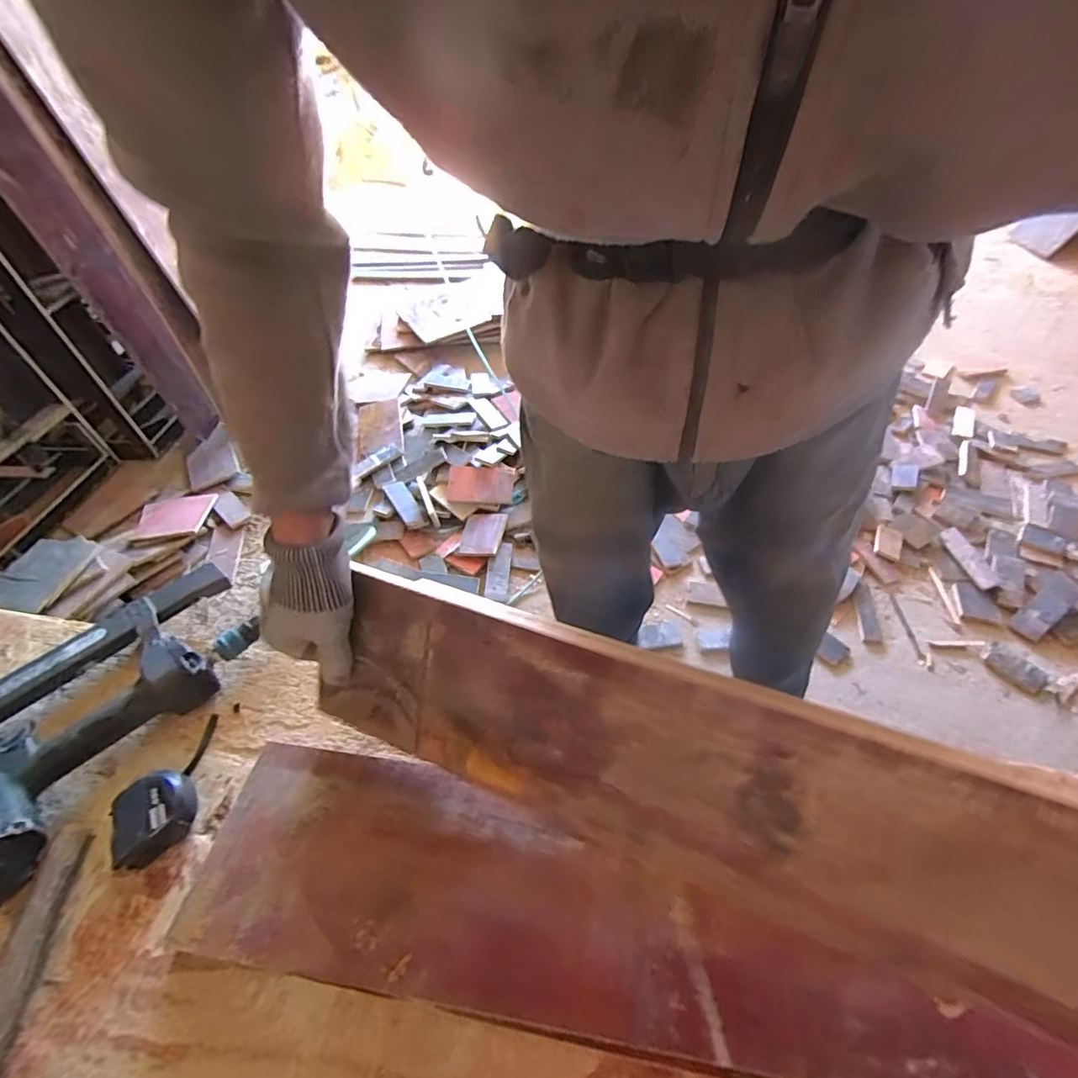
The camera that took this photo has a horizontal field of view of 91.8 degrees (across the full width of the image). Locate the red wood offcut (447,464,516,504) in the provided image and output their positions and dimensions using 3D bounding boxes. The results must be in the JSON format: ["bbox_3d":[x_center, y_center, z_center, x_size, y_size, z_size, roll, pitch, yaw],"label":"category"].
[{"bbox_3d":[-0.188,-0.178,1.674,0.205,0.014,0.146,4,60,-4],"label":"red wood offcut"}]

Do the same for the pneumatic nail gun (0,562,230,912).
[{"bbox_3d":[-0.449,0.156,0.519,0.206,0.081,0.323,25,52,26],"label":"pneumatic nail gun"}]

